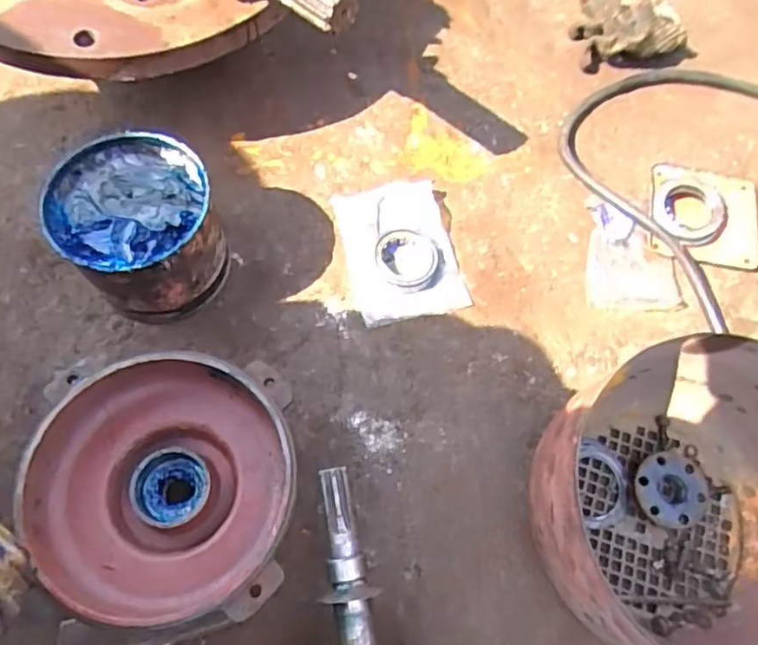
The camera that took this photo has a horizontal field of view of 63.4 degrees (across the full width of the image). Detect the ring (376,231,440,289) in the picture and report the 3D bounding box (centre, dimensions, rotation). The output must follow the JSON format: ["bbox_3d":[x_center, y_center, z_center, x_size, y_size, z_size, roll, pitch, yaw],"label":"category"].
[{"bbox_3d":[0.026,-0.057,0.547,0.056,0.010,0.054,1,67,-2],"label":"ring"}]

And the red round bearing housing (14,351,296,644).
[{"bbox_3d":[-0.144,0.123,0.428,0.170,0.082,0.179,1,67,-2],"label":"red round bearing housing"}]

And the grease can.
[{"bbox_3d":[-0.191,-0.072,0.502,0.117,0.101,0.119,1,67,-2],"label":"grease can"}]

